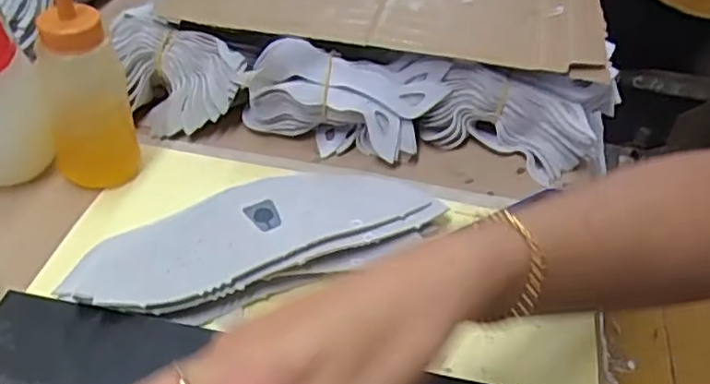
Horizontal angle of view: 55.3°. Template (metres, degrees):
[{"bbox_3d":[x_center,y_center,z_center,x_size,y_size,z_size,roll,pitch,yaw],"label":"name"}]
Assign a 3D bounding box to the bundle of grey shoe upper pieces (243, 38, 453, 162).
[{"bbox_3d":[-0.007,-0.067,0.483,0.130,0.065,0.054,14,43,10],"label":"bundle of grey shoe upper pieces"}]

